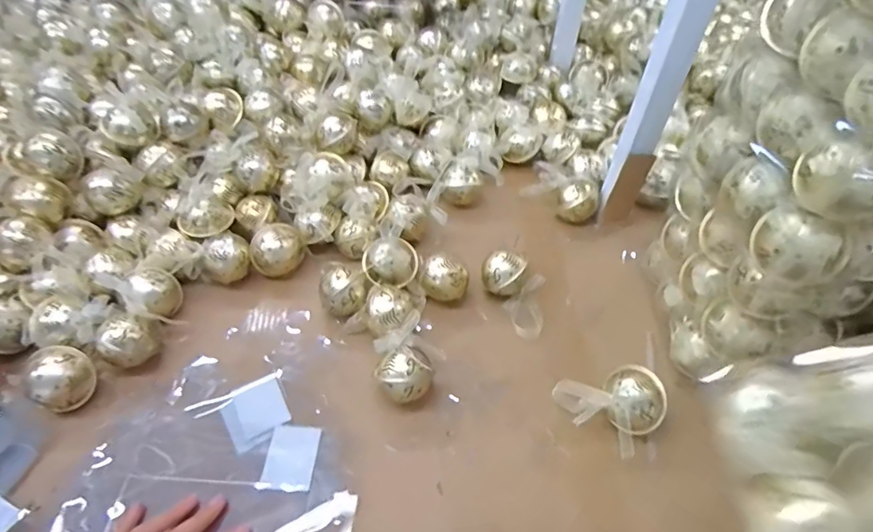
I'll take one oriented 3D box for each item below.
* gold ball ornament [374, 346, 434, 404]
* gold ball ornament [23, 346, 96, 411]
[{"bbox_3d":[-0.031,0.112,0.510,0.052,0.049,0.045,-10,52,-10],"label":"gold ball ornament"},{"bbox_3d":[-0.362,0.113,0.509,0.053,0.060,0.052,35,58,23],"label":"gold ball ornament"}]

